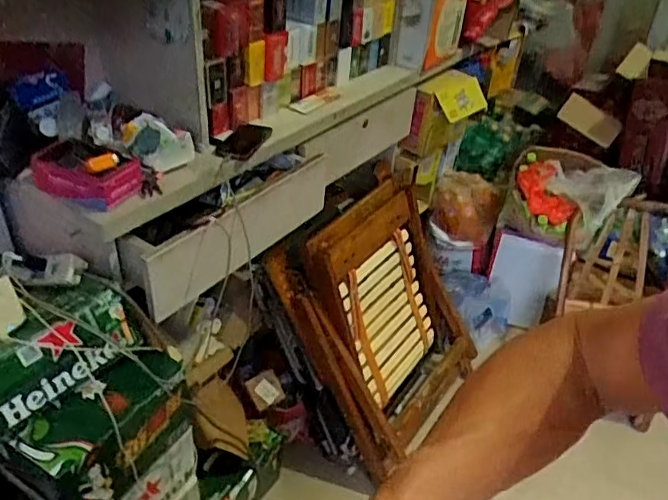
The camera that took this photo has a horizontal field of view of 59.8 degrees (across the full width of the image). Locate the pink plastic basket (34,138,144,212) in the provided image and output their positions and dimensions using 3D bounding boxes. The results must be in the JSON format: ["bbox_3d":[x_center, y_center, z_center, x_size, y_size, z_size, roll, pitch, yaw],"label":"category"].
[{"bbox_3d":[-0.460,-0.141,1.071,0.170,0.071,0.128,14,37,13],"label":"pink plastic basket"}]

